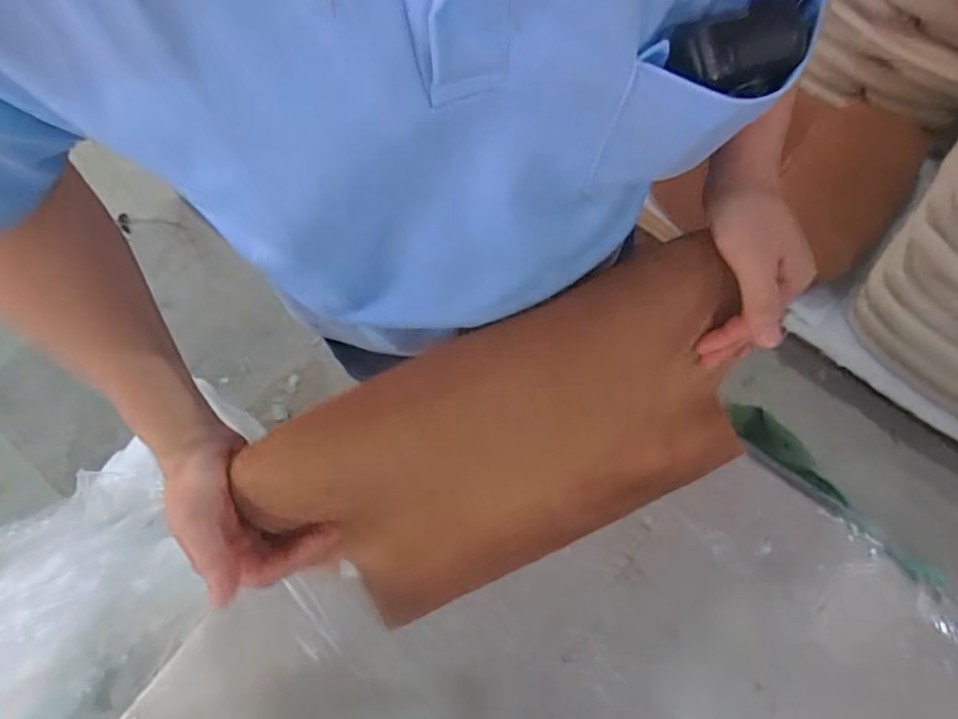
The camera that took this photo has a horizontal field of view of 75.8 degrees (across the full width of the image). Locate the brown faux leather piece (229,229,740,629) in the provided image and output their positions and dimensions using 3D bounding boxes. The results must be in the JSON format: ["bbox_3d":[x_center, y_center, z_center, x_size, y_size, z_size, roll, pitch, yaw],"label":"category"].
[{"bbox_3d":[0.030,0.072,0.488,0.366,0.236,0.034,-25,40,-3],"label":"brown faux leather piece"}]

